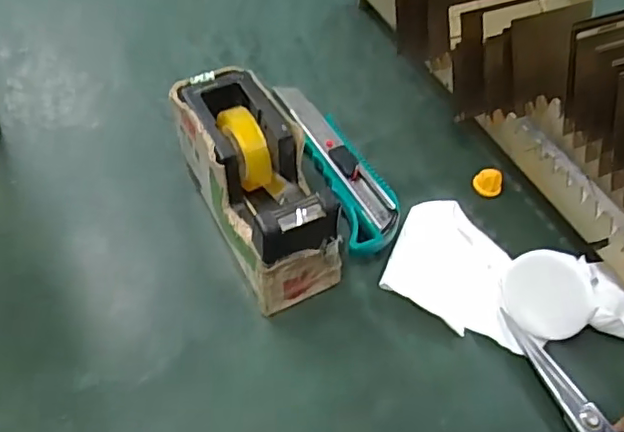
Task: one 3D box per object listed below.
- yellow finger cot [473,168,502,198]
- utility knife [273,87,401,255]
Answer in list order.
[{"bbox_3d":[0.131,-0.025,0.426,0.020,0.012,0.017,18,54,8],"label":"yellow finger cot"},{"bbox_3d":[0.018,-0.043,0.421,0.042,0.024,0.173,-12,55,-14],"label":"utility knife"}]

